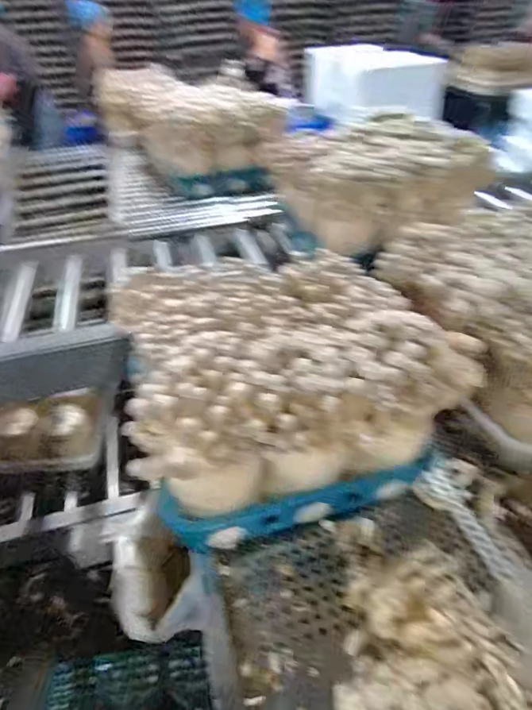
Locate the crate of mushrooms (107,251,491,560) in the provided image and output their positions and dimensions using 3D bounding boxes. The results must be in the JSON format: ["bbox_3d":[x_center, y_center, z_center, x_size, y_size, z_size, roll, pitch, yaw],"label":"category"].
[{"bbox_3d":[0.020,0.037,0.800,0.480,0.289,0.432,-14,40,-15],"label":"crate of mushrooms"}]

